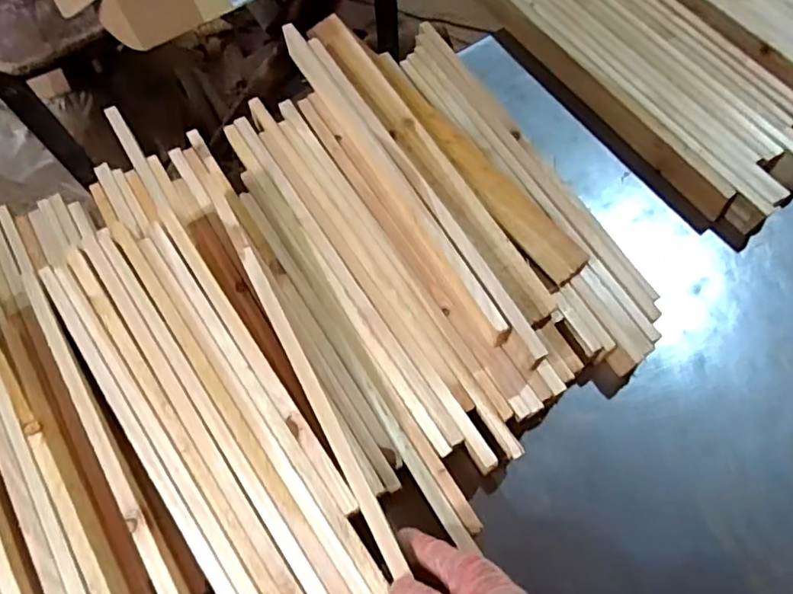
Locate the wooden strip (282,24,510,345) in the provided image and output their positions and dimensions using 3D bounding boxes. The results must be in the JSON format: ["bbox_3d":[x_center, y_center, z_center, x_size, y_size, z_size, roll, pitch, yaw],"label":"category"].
[{"bbox_3d":[-0.013,-0.155,0.672,0.022,0.028,0.485,-29,69,-11],"label":"wooden strip"}]

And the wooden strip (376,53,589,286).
[{"bbox_3d":[0.087,-0.170,0.709,0.055,0.029,0.385,-33,70,-13],"label":"wooden strip"}]

